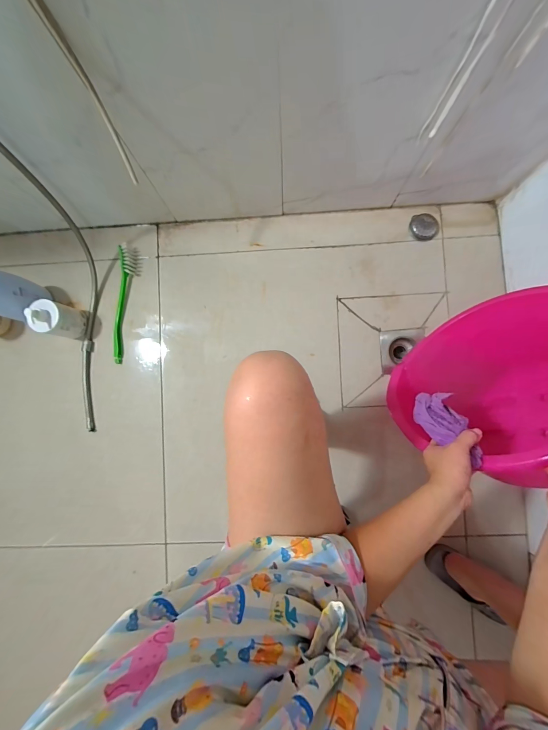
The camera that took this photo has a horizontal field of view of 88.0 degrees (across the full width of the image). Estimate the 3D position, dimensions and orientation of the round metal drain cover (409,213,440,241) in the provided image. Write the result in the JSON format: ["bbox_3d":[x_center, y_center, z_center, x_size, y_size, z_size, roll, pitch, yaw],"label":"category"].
[{"bbox_3d":[0.432,-0.394,0.811,0.083,0.012,0.078,0,87,1],"label":"round metal drain cover"}]

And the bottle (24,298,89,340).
[{"bbox_3d":[-0.574,-0.119,0.756,0.066,0.137,0.087,16,88,2],"label":"bottle"}]

